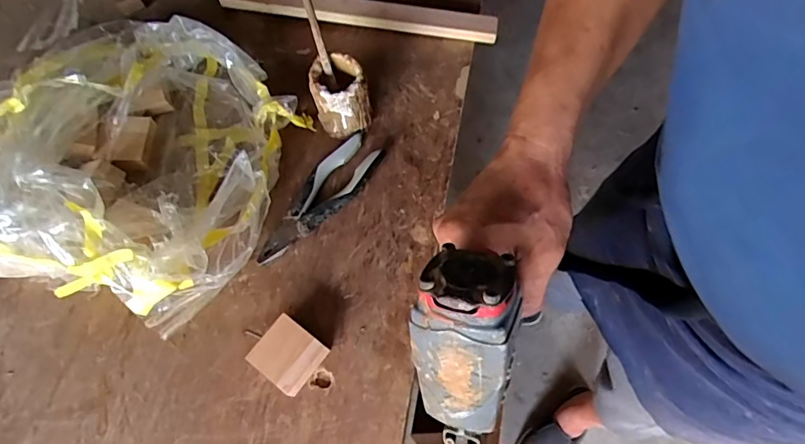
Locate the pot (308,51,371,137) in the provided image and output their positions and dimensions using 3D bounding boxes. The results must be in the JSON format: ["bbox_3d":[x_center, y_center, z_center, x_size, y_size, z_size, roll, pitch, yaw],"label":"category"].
[{"bbox_3d":[-0.074,-0.149,0.602,0.061,0.093,0.058,0,68,0],"label":"pot"}]

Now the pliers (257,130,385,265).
[{"bbox_3d":[-0.100,-0.027,0.594,0.058,0.021,0.196,40,74,14],"label":"pliers"}]

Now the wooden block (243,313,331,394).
[{"bbox_3d":[-0.119,0.139,0.522,0.060,0.034,0.060,34,72,12],"label":"wooden block"}]

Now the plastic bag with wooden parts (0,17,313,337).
[{"bbox_3d":[-0.325,-0.084,0.569,0.366,0.119,0.331,18,70,7],"label":"plastic bag with wooden parts"}]

